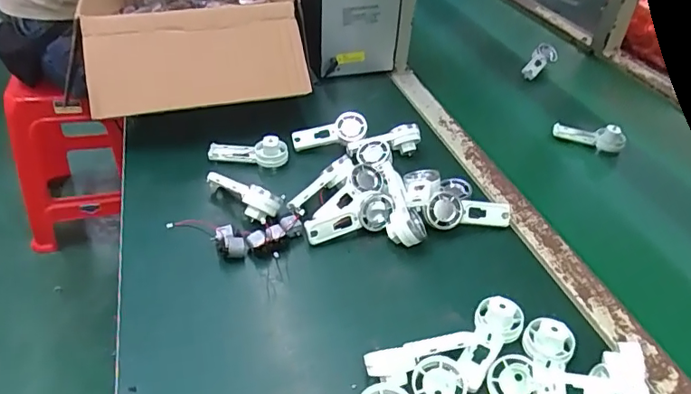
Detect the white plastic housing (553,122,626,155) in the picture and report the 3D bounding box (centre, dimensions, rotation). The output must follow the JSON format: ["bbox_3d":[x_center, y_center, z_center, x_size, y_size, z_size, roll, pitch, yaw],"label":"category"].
[{"bbox_3d":[0.342,-0.086,0.728,0.092,0.028,0.032,12,39,8],"label":"white plastic housing"}]

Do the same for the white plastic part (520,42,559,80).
[{"bbox_3d":[0.335,-0.235,0.906,0.032,0.026,0.093,30,61,30],"label":"white plastic part"}]

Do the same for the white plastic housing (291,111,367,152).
[{"bbox_3d":[-0.020,-0.080,0.652,0.094,0.036,0.016,-16,0,-1],"label":"white plastic housing"}]

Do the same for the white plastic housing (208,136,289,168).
[{"bbox_3d":[-0.117,-0.053,0.624,0.093,0.040,0.021,5,38,0],"label":"white plastic housing"}]

